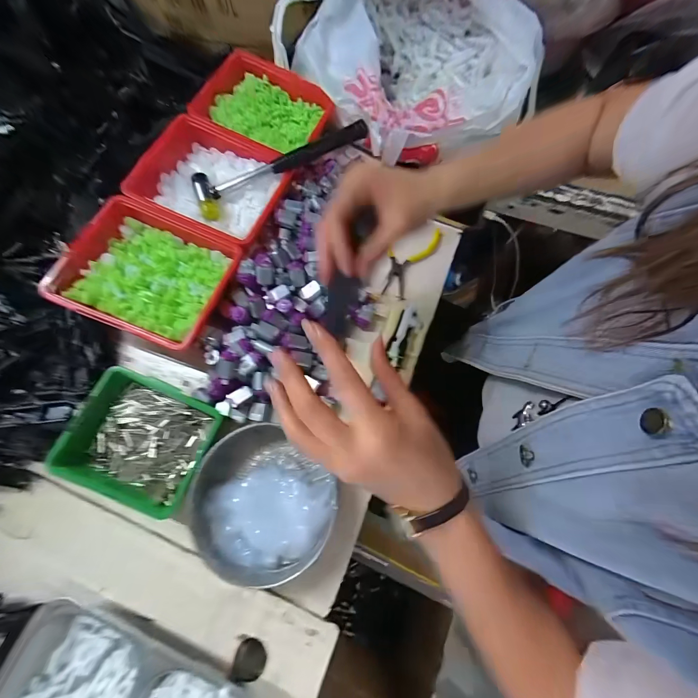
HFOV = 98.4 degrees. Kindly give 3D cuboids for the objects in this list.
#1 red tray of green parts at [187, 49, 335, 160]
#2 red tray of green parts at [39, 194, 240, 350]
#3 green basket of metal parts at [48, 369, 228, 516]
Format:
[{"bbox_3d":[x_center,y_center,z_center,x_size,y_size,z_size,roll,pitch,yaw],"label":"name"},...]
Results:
[{"bbox_3d":[-0.125,-0.346,0.436,0.180,0.048,0.147,23,73,8],"label":"red tray of green parts"},{"bbox_3d":[-0.229,-0.090,0.345,0.171,0.035,0.143,20,72,7],"label":"red tray of green parts"},{"bbox_3d":[-0.210,0.093,0.313,0.131,0.055,0.112,23,73,8],"label":"green basket of metal parts"}]

